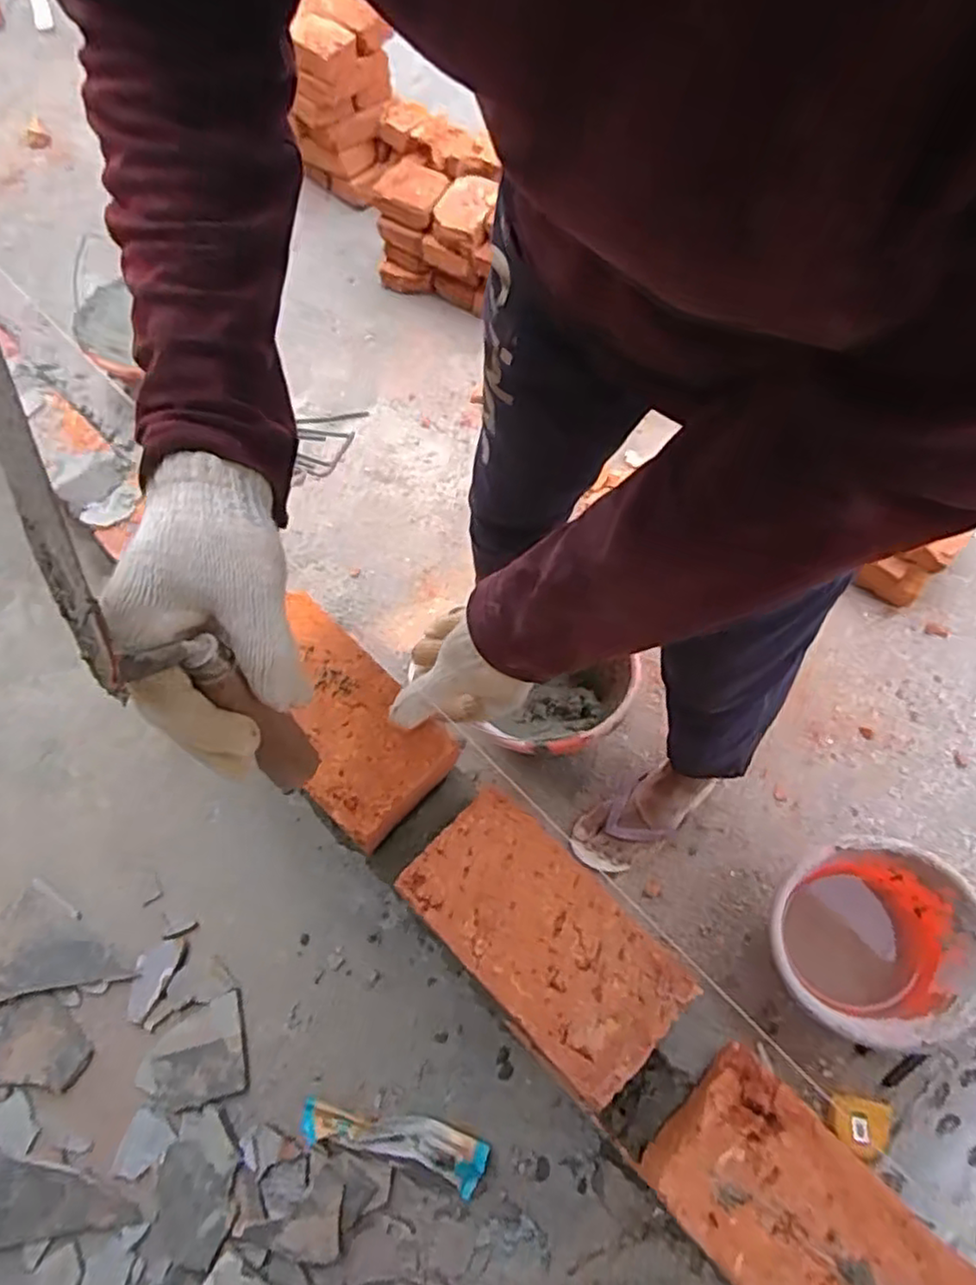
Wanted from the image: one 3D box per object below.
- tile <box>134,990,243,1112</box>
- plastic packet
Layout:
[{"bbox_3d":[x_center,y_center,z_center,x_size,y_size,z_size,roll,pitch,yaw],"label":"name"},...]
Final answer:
[{"bbox_3d":[-0.395,0.546,0.905,0.134,0.017,0.116,-14,68,-6],"label":"tile"},{"bbox_3d":[-0.120,0.623,0.854,0.239,0.044,0.066,14,67,6],"label":"plastic packet"}]

